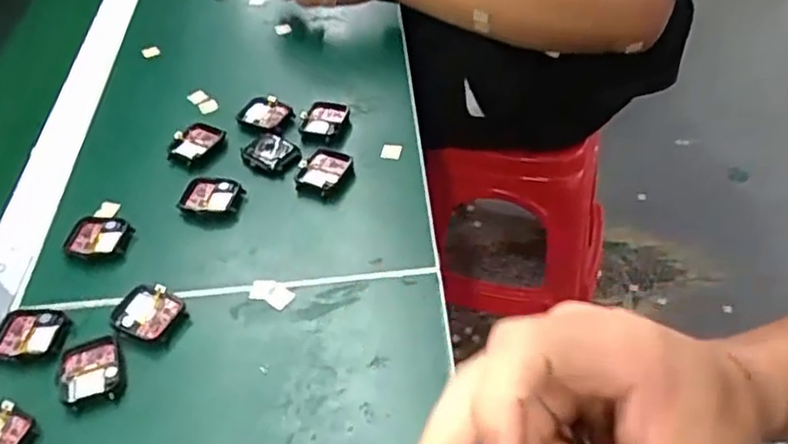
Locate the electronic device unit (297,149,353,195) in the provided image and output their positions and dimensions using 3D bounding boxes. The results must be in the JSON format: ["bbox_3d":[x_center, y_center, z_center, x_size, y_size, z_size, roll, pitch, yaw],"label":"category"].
[{"bbox_3d":[-0.058,-0.042,0.534,0.037,0.010,0.042,18,51,20],"label":"electronic device unit"}]

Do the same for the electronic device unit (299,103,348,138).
[{"bbox_3d":[-0.062,-0.087,0.575,0.033,0.015,0.045,10,49,14],"label":"electronic device unit"}]

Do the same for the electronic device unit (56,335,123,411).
[{"bbox_3d":[-0.195,0.096,0.422,0.038,0.007,0.047,-18,48,-11],"label":"electronic device unit"}]

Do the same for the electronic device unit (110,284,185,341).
[{"bbox_3d":[-0.168,0.062,0.448,0.042,0.011,0.037,15,51,18],"label":"electronic device unit"}]

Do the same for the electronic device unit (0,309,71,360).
[{"bbox_3d":[-0.243,0.076,0.440,0.048,0.007,0.039,2,48,7],"label":"electronic device unit"}]

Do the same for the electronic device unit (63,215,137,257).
[{"bbox_3d":[-0.224,0.012,0.501,0.046,0.010,0.037,0,47,5],"label":"electronic device unit"}]

